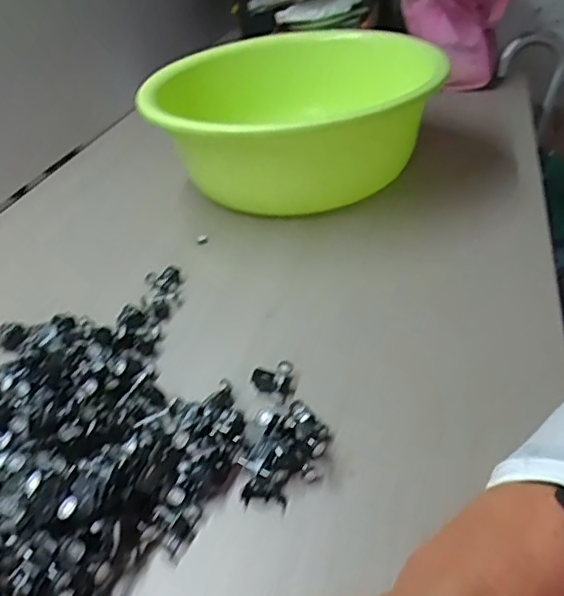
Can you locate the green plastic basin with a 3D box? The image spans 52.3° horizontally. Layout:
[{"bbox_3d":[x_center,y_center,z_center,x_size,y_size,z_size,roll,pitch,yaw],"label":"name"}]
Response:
[{"bbox_3d":[0.017,-0.205,0.661,0.322,0.120,0.347,-5,36,1],"label":"green plastic basin"}]

